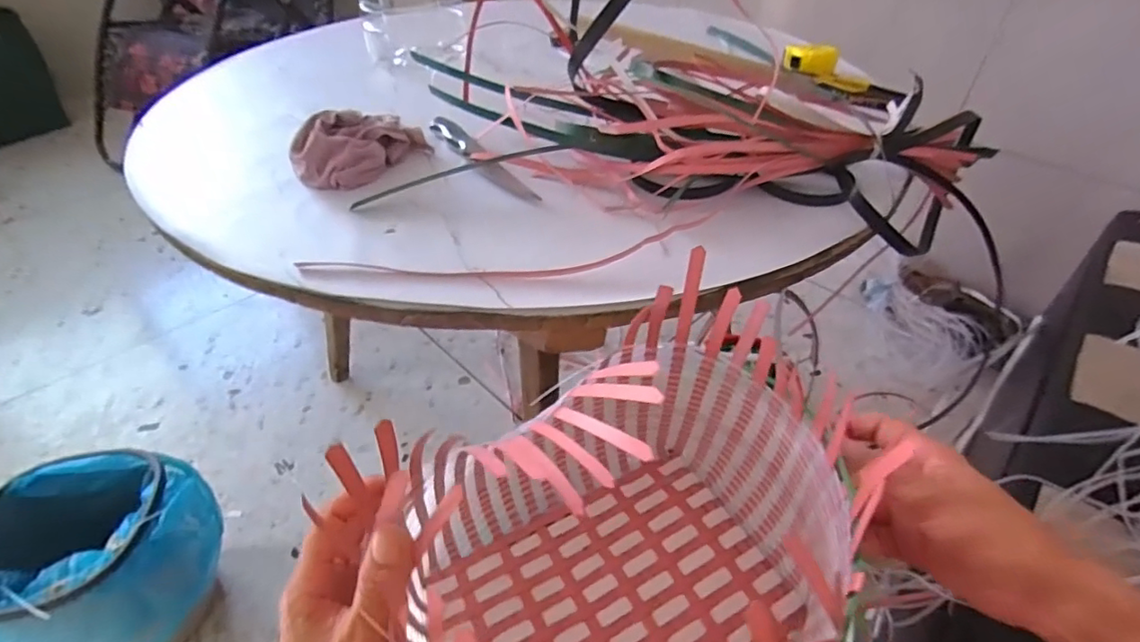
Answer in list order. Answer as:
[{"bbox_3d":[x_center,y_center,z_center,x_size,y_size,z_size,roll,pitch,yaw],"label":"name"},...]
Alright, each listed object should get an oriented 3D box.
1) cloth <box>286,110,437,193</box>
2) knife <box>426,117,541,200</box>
[{"bbox_3d":[-0.242,-0.208,0.639,0.075,0.062,0.148,25,47,24],"label":"cloth"},{"bbox_3d":[-0.110,-0.200,0.661,0.032,0.016,0.236,-23,48,-24],"label":"knife"}]

